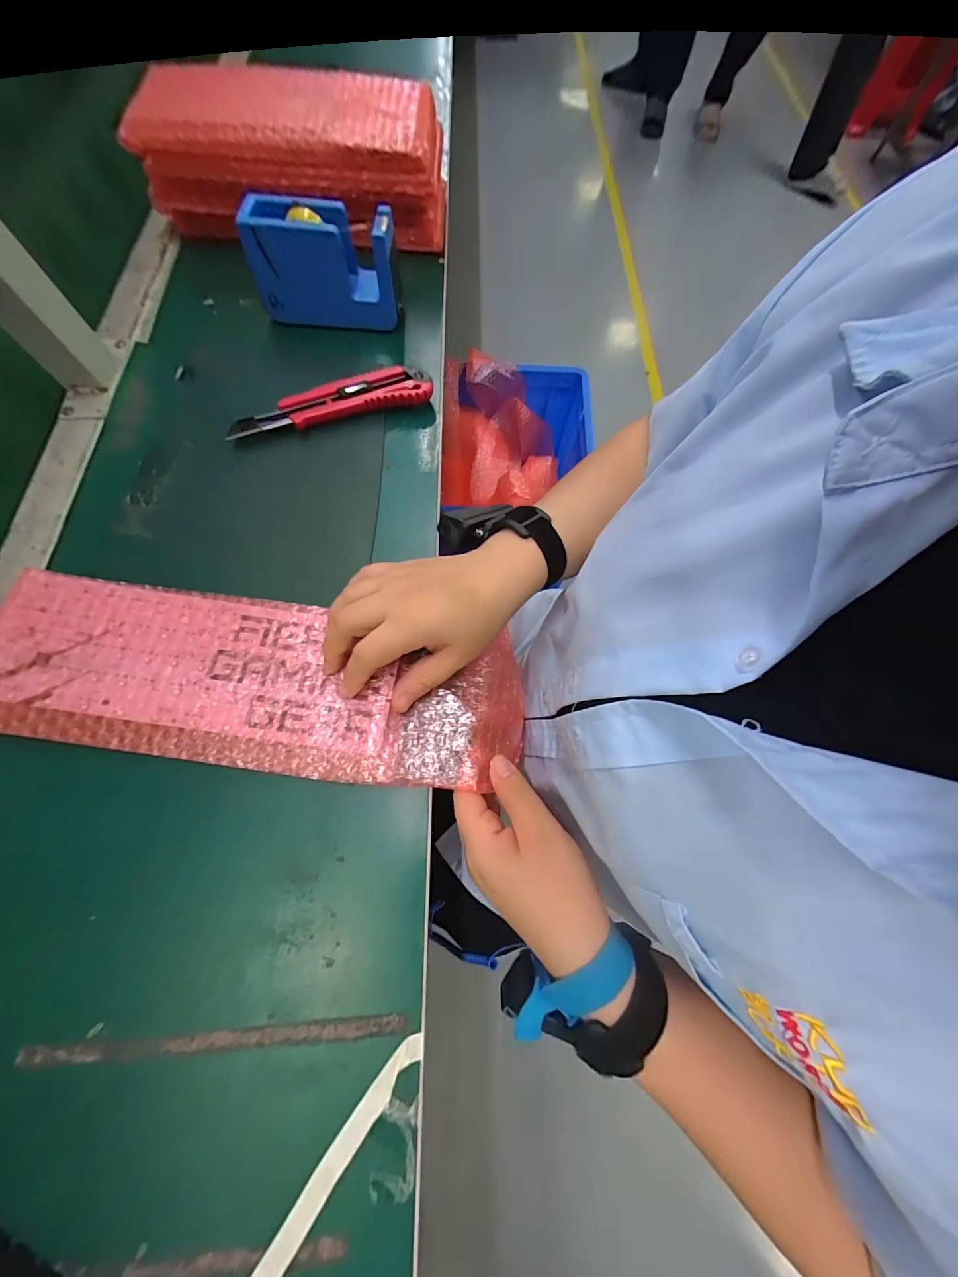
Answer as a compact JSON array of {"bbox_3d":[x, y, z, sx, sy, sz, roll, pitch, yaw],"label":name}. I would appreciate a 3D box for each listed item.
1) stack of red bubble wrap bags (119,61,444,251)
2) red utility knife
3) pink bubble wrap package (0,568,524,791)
[{"bbox_3d":[-0.191,-0.502,0.424,0.310,0.095,0.113,5,70,-1],"label":"stack of red bubble wrap bags"},{"bbox_3d":[-0.131,-0.211,0.361,0.177,0.015,0.029,-19,72,-9],"label":"red utility knife"},{"bbox_3d":[-0.153,0.033,0.290,0.368,0.029,0.121,11,70,-1],"label":"pink bubble wrap package"}]

